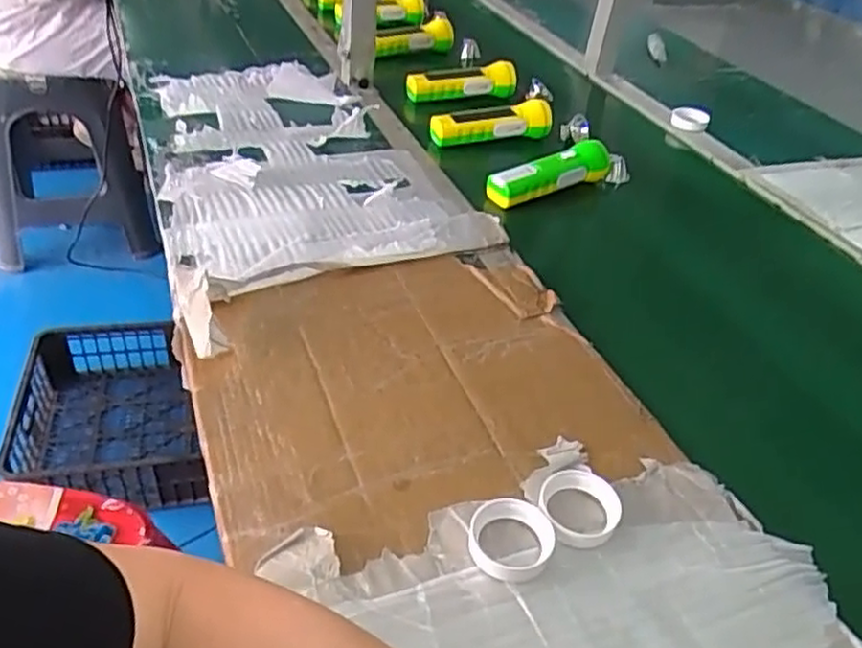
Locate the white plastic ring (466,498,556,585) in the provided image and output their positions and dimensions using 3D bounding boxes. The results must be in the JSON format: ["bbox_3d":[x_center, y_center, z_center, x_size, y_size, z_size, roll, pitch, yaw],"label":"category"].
[{"bbox_3d":[0.054,0.140,0.465,0.054,0.015,0.056,4,39,-3],"label":"white plastic ring"}]

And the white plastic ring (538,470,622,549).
[{"bbox_3d":[0.101,0.126,0.486,0.054,0.020,0.052,4,39,-3],"label":"white plastic ring"}]

